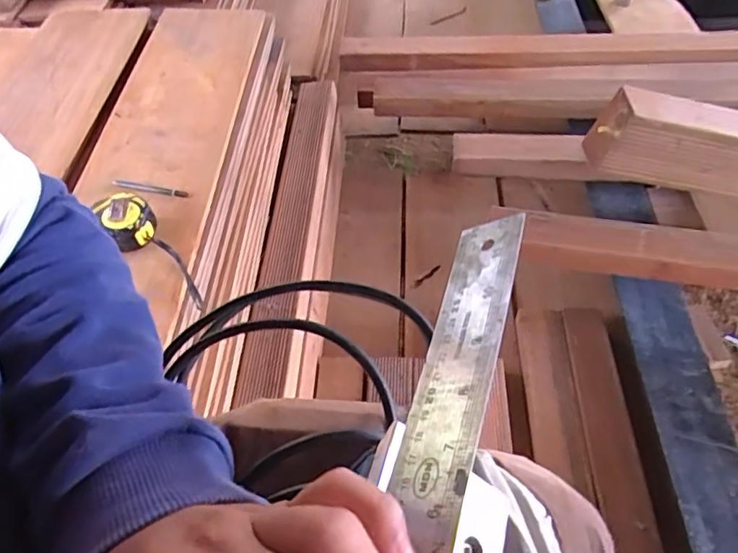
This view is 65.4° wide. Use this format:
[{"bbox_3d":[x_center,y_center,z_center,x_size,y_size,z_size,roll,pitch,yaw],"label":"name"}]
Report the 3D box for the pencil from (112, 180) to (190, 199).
[{"bbox_3d":[-0.289,-0.116,0.761,0.108,0.006,0.013,10,54,11],"label":"pencil"}]

